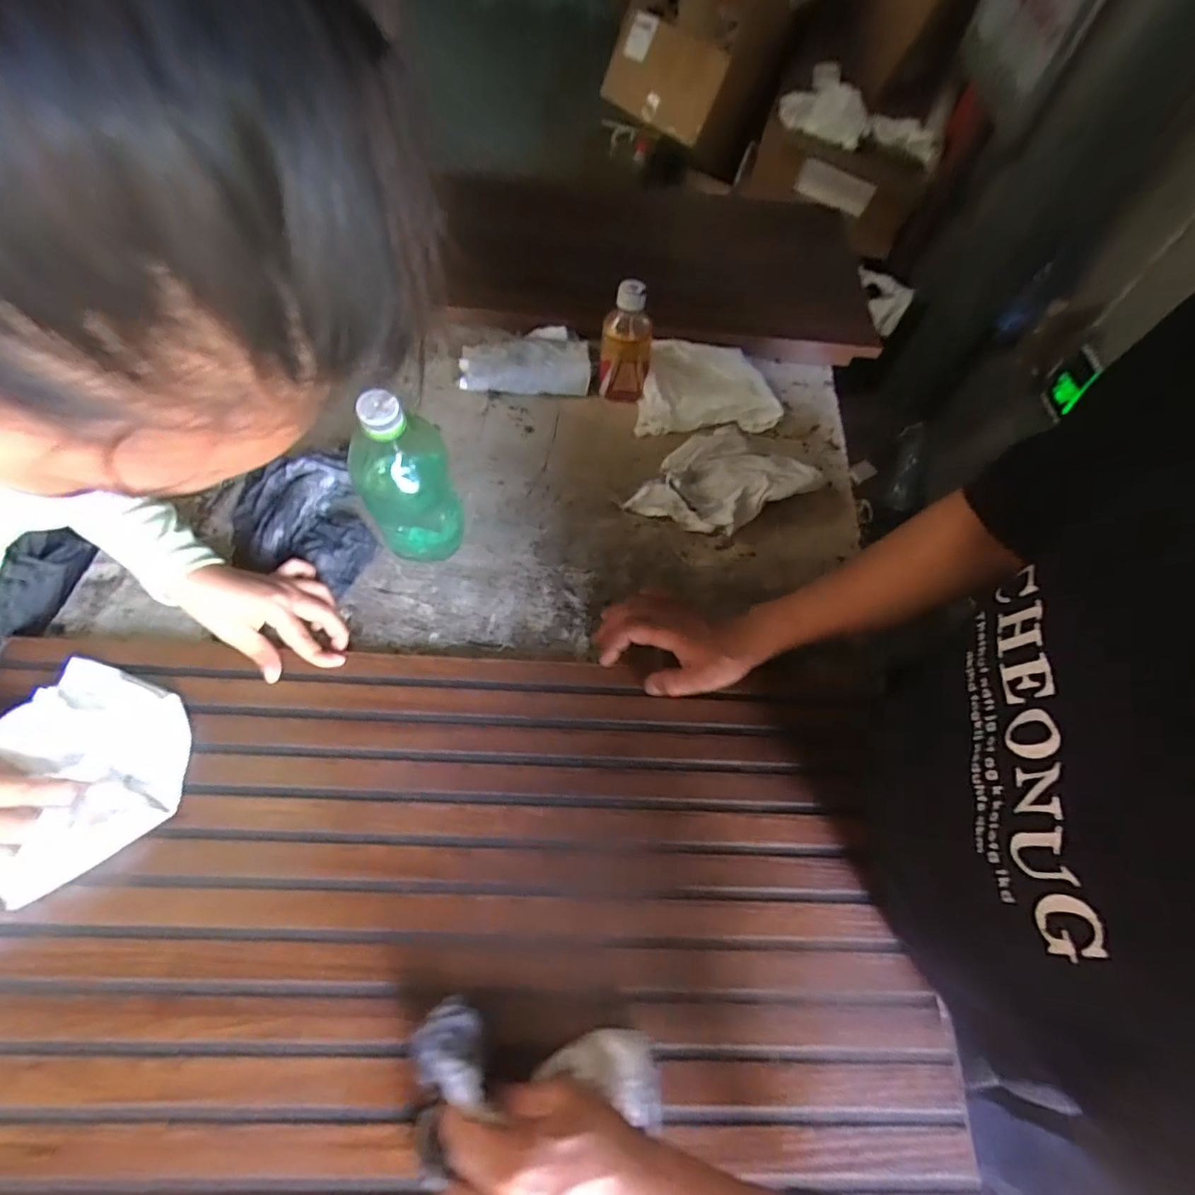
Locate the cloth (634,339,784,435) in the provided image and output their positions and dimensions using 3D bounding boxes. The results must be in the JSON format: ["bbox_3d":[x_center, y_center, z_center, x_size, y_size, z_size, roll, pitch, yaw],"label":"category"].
[{"bbox_3d":[0.142,-0.274,0.690,0.184,0.037,0.151,1,61,-4],"label":"cloth"}]

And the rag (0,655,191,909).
[{"bbox_3d":[-0.414,0.164,0.392,0.148,0.034,0.227,26,63,10],"label":"rag"}]

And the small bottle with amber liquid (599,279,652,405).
[{"bbox_3d":[0.034,-0.298,0.639,0.059,0.136,0.049,10,61,1],"label":"small bottle with amber liquid"}]

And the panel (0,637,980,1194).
[{"bbox_3d":[-0.135,0.214,0.407,0.727,0.018,0.361,2,59,-3],"label":"panel"}]

